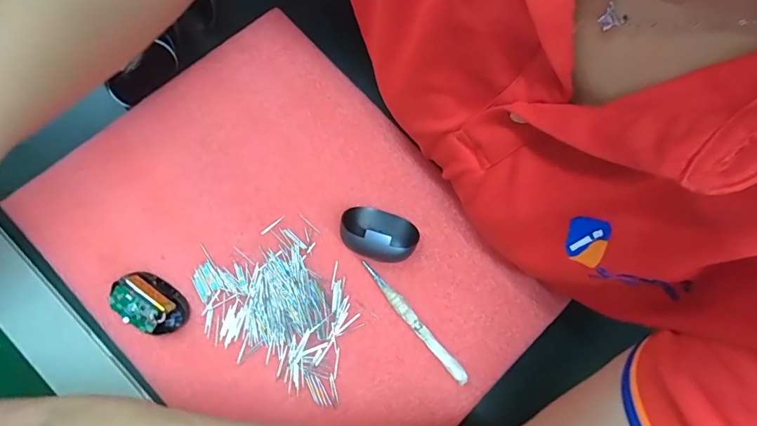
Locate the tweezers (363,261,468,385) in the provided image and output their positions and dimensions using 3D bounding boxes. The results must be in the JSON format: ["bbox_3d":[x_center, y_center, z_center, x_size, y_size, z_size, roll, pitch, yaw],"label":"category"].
[{"bbox_3d":[0.026,0.080,0.326,0.010,0.010,0.107,-40,79,-8],"label":"tweezers"}]

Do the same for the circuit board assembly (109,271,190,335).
[{"bbox_3d":[-0.158,0.062,0.307,0.049,0.030,0.028,34,79,9],"label":"circuit board assembly"}]

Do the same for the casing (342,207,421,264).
[{"bbox_3d":[0.000,0.017,0.330,0.057,0.032,0.038,19,77,6],"label":"casing"}]

